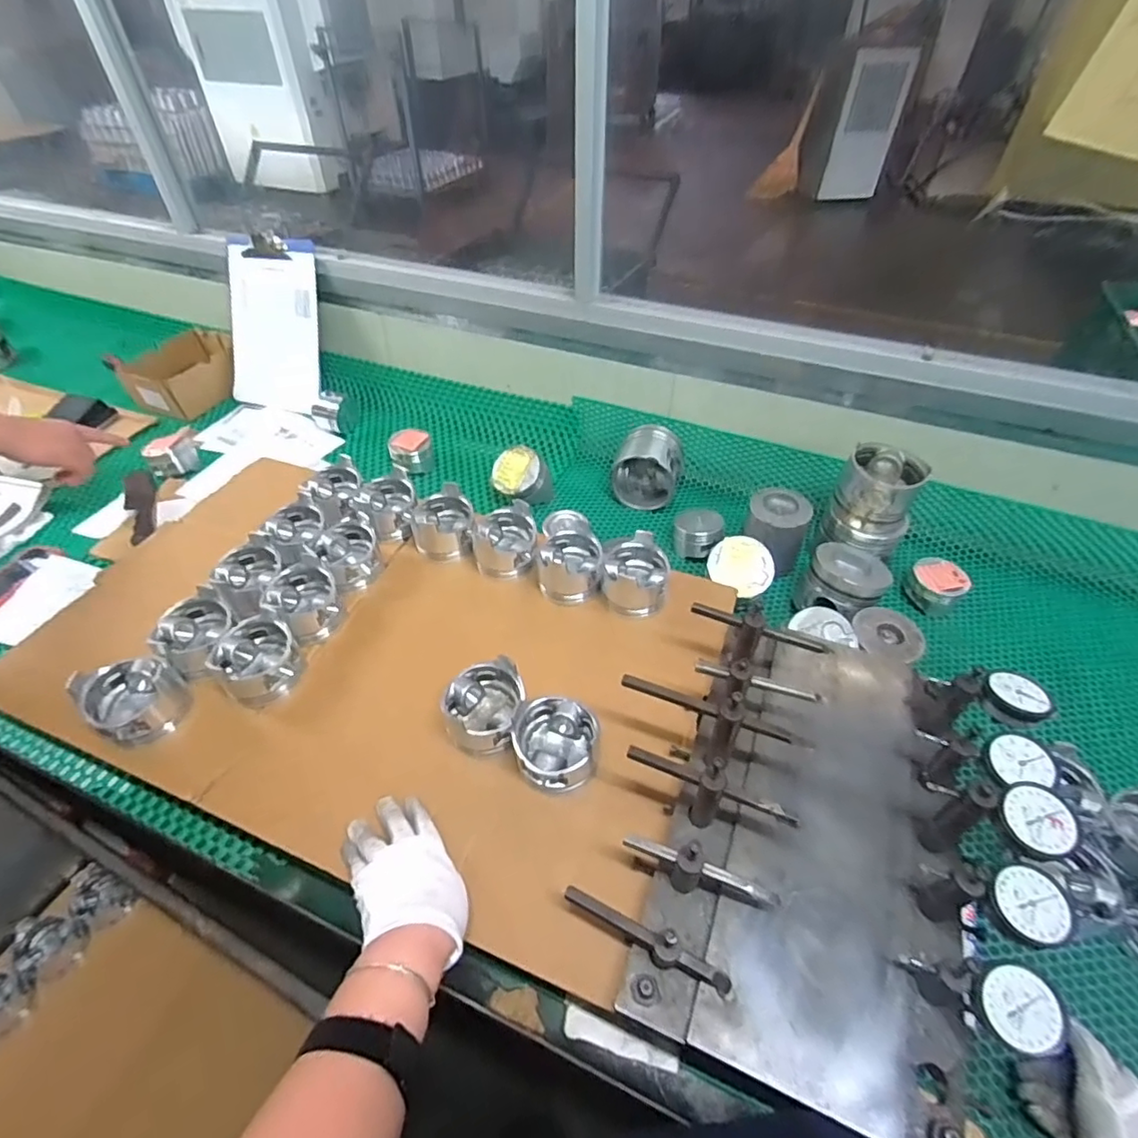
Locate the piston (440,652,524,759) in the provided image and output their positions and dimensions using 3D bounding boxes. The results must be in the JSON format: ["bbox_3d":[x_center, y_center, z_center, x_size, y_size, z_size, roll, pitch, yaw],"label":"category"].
[{"bbox_3d":[-0.091,0.151,0.625,0.085,0.075,0.088,0,47,0],"label":"piston"}]

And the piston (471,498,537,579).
[{"bbox_3d":[-0.089,-0.038,0.809,0.087,0.078,0.083,-3,47,-4],"label":"piston"}]

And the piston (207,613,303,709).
[{"bbox_3d":[-0.362,0.109,0.676,0.091,0.067,0.088,31,54,26],"label":"piston"}]

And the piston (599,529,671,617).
[{"bbox_3d":[0.087,0.003,0.758,0.085,0.078,0.088,0,47,0],"label":"piston"}]

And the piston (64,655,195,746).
[{"bbox_3d":[-0.474,0.142,0.633,0.083,0.068,0.088,30,53,25],"label":"piston"}]

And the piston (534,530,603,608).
[{"bbox_3d":[0.001,-0.003,0.787,0.083,0.057,0.084,0,47,0],"label":"piston"}]

